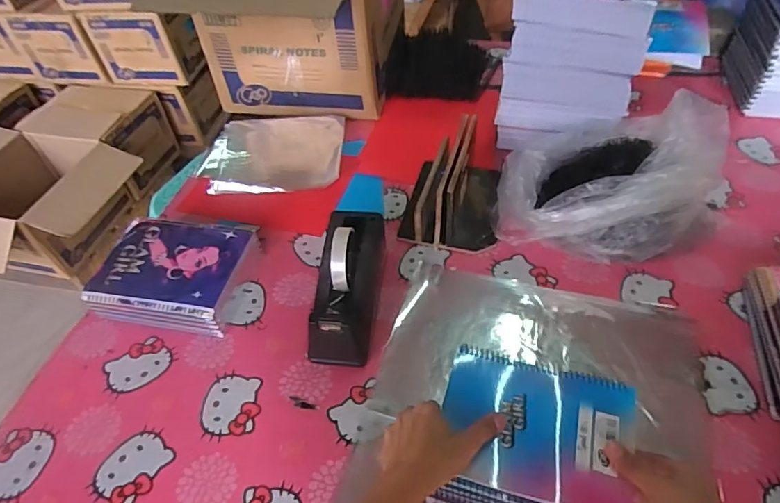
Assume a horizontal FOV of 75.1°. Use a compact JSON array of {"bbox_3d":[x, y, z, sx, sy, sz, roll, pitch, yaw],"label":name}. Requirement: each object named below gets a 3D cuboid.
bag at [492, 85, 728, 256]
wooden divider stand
[{"bbox_3d":[0.317,-0.100,0.745,0.310,0.171,0.242,-29,52,-21],"label":"bag"},{"bbox_3d":[0.094,-0.115,0.805,0.145,0.115,0.201,3,47,7],"label":"wooden divider stand"}]

